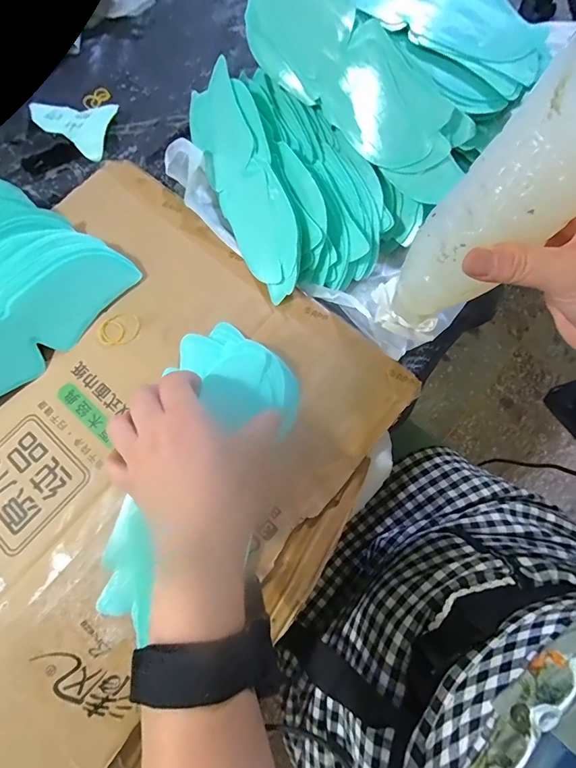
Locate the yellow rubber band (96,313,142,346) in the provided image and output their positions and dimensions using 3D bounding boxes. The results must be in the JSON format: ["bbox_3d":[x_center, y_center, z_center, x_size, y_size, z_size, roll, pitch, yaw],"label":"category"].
[{"bbox_3d":[-0.162,-0.052,0.357,0.041,0.004,0.030,-27,75,-5],"label":"yellow rubber band"}]

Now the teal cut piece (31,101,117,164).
[{"bbox_3d":[-0.256,-0.301,0.437,0.099,0.012,0.074,11,75,5],"label":"teal cut piece"}]

